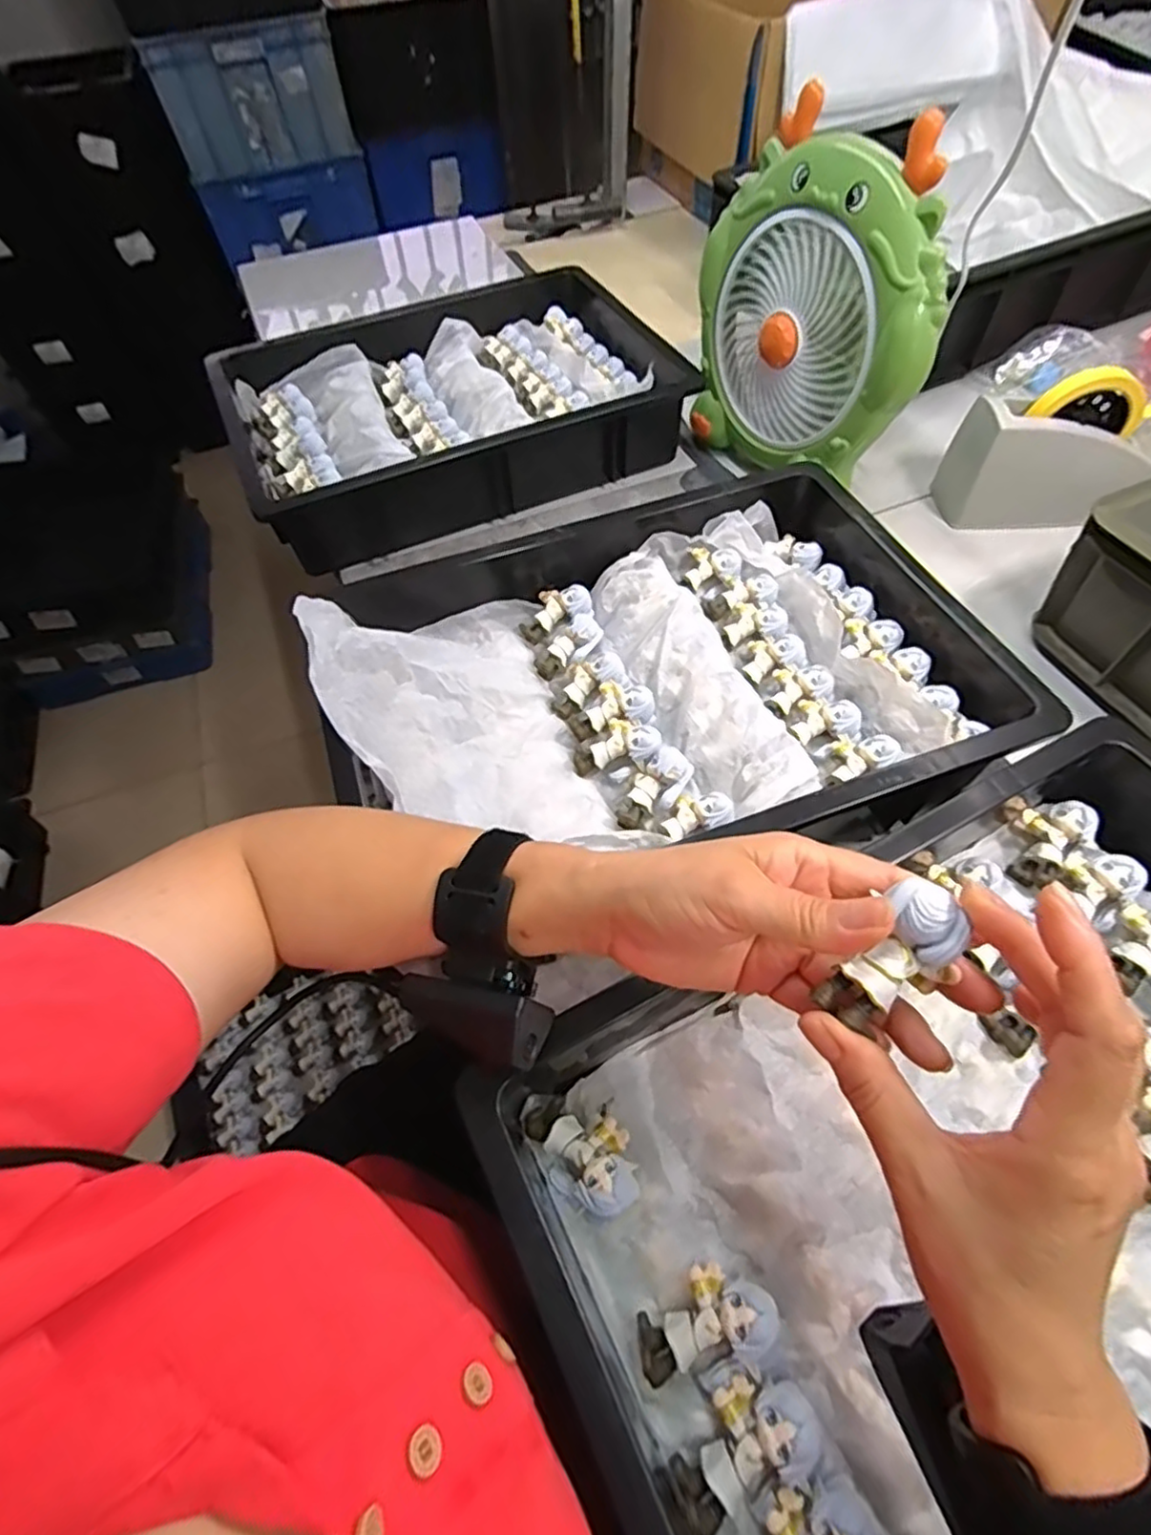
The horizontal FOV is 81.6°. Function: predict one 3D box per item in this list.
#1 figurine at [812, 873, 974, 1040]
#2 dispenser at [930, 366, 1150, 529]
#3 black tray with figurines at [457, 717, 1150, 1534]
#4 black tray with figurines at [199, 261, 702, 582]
[{"bbox_3d":[0.119,0.070,0.246,0.027,0.026,0.058,42,102,26],"label":"figurine"},{"bbox_3d":[0.454,-0.289,0.607,0.195,0.109,0.073,-2,56,2],"label":"dispenser"},{"bbox_3d":[0.219,0.184,0.315,0.463,0.071,0.311,-25,58,-13],"label":"black tray with figurines"},{"bbox_3d":[-0.135,-0.422,0.760,0.484,0.089,0.387,-20,57,-9],"label":"black tray with figurines"}]

